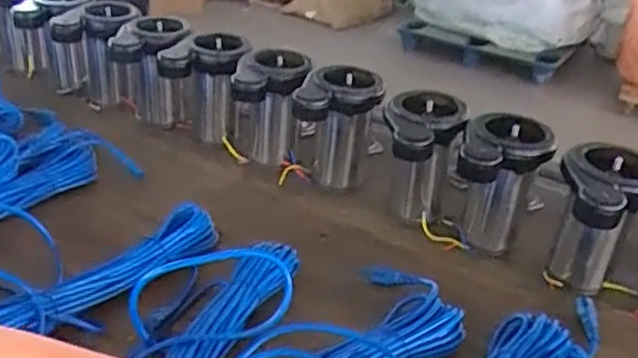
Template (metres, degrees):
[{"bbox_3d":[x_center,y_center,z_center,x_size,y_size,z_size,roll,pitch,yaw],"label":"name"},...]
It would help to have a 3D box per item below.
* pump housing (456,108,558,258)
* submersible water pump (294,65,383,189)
[{"bbox_3d":[0.250,0.028,0.944,0.122,0.188,0.106,11,32,10],"label":"pump housing"},{"bbox_3d":[0.029,-0.076,1.101,0.134,0.192,0.110,8,31,6],"label":"submersible water pump"}]

